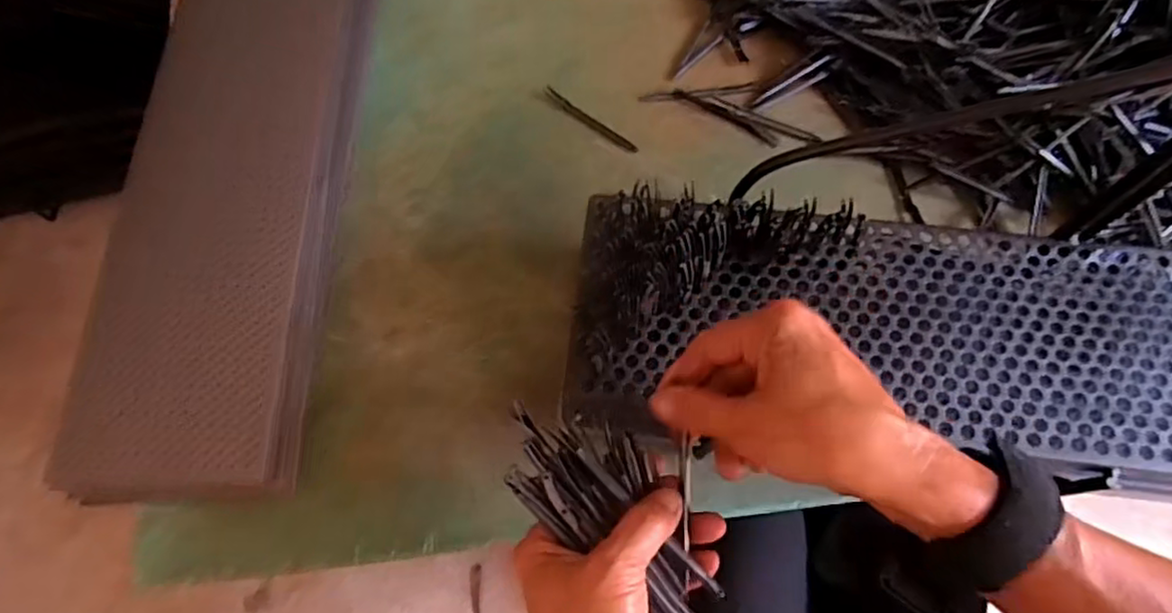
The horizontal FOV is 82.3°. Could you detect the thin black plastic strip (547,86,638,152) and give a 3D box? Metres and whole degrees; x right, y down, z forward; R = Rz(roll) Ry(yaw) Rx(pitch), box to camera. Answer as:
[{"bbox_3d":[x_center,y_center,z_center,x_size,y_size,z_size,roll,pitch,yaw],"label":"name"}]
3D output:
[{"bbox_3d":[0.003,-0.154,0.558,0.096,0.004,0.010,37,74,14],"label":"thin black plastic strip"}]

